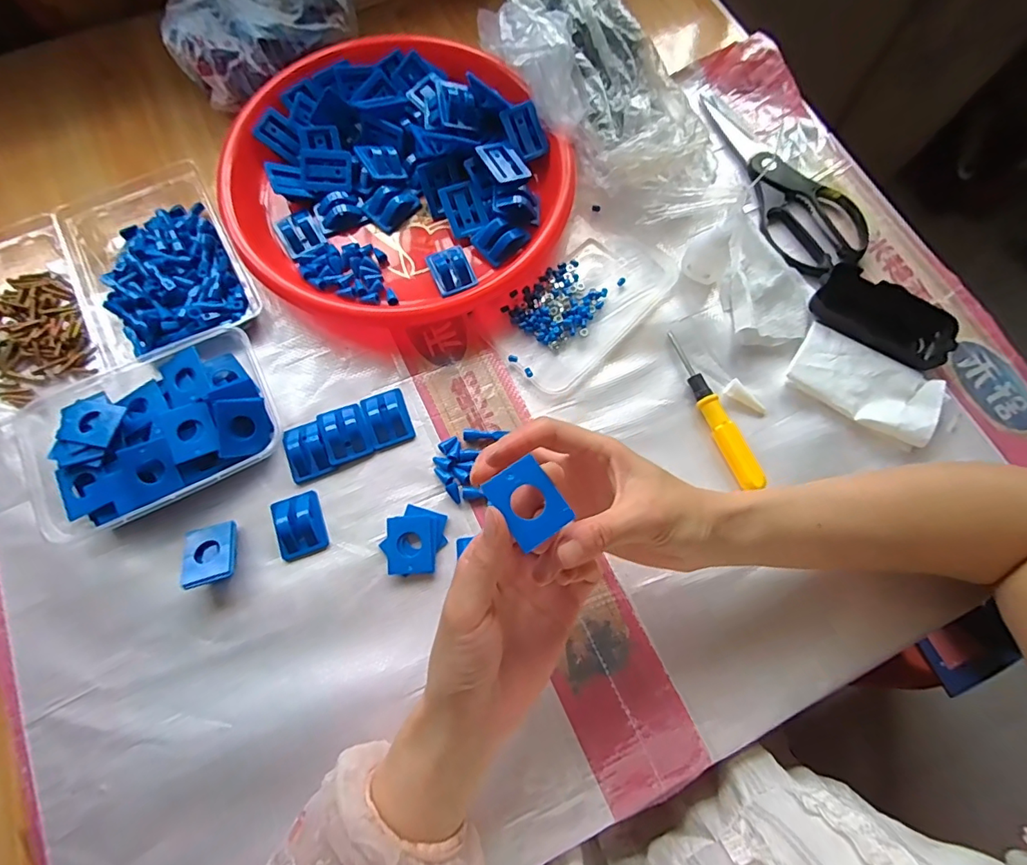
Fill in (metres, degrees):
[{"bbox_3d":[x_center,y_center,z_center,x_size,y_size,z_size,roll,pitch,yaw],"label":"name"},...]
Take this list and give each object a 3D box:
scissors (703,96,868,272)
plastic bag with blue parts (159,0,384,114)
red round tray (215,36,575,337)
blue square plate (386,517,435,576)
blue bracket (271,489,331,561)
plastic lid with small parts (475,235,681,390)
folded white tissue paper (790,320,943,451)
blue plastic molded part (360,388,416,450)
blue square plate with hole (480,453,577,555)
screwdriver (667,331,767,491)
[{"bbox_3d":[0.250,-0.239,0.467,0.091,0.012,0.210,-19,74,-7],"label":"scissors"},{"bbox_3d":[-0.218,-0.405,0.489,0.225,0.065,0.110,-40,78,-12],"label":"plastic bag with blue parts"},{"bbox_3d":[-0.105,-0.228,0.441,0.278,0.047,0.272,0,73,-1],"label":"red round tray"},{"bbox_3d":[-0.075,0.083,0.368,0.033,0.004,0.041,-3,75,-5],"label":"blue square plate"},{"bbox_3d":[-0.158,0.068,0.368,0.034,0.013,0.045,-19,74,-7],"label":"blue bracket"},{"bbox_3d":[0.059,-0.112,0.430,0.164,0.009,0.097,-39,77,-12],"label":"plastic lid with small parts"},{"bbox_3d":[0.282,-0.039,0.406,0.112,0.020,0.060,30,75,8],"label":"folded white tissue paper"},{"bbox_3d":[-0.100,-0.013,0.394,0.033,0.014,0.044,-20,74,-7],"label":"blue plastic molded part"},{"bbox_3d":[0.008,0.035,0.255,0.031,0.006,0.040,-33,76,-11],"label":"blue square plate with hole"},{"bbox_3d":[0.157,-0.020,0.395,0.015,0.019,0.137,-19,74,-7],"label":"screwdriver"}]

